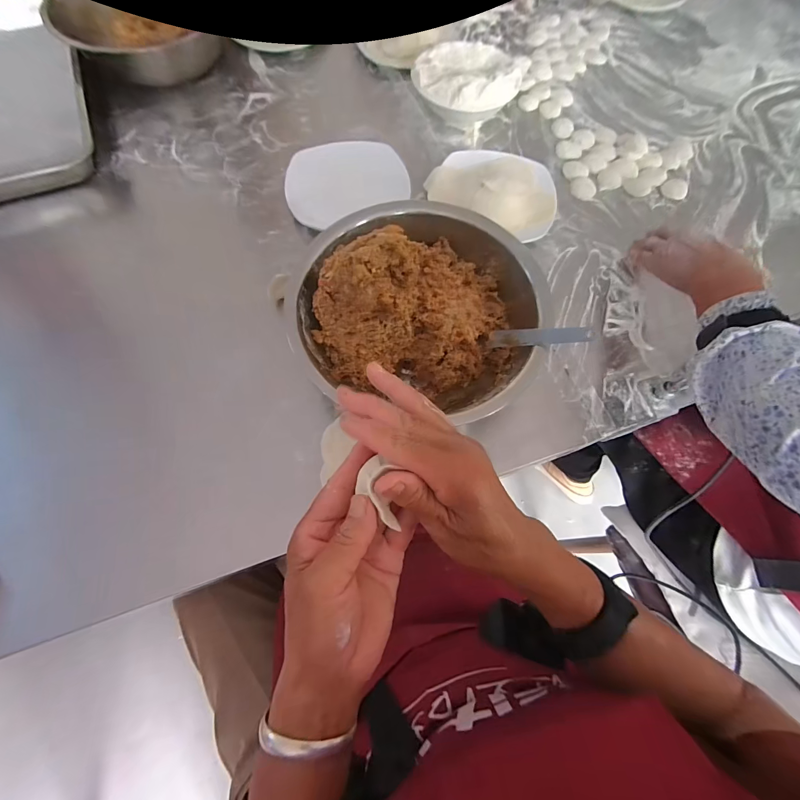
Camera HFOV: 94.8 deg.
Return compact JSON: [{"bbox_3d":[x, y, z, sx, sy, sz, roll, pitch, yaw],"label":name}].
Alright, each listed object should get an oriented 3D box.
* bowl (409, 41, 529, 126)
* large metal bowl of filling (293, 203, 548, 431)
[{"bbox_3d":[0.109,-0.528,0.618,0.165,0.077,0.180,0,69,-1],"label":"bowl"},{"bbox_3d":[0.029,-0.112,0.411,0.250,0.161,0.248,0,69,-1],"label":"large metal bowl of filling"}]

